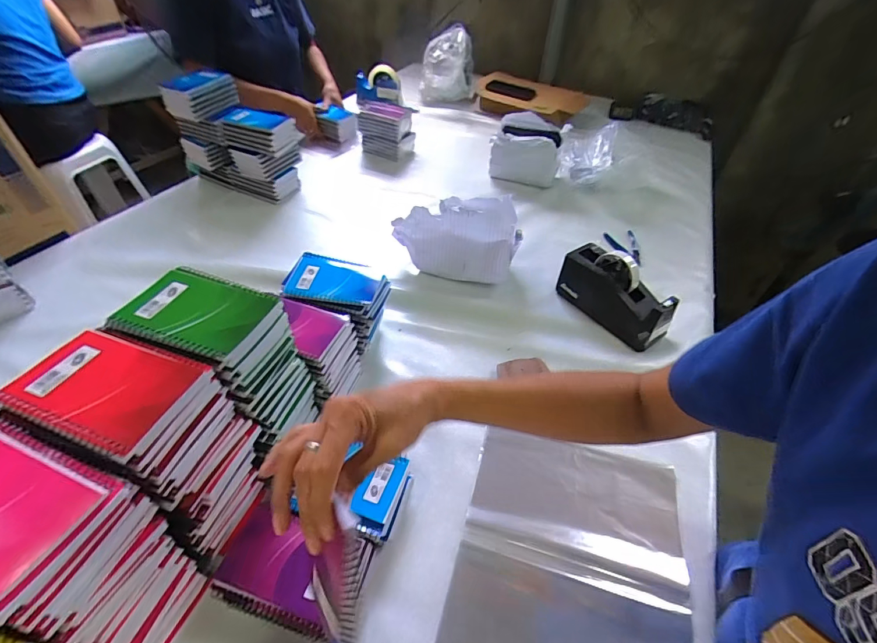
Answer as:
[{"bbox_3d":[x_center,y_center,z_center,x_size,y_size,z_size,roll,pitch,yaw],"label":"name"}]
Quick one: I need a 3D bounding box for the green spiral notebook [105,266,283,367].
[{"bbox_3d":[-0.230,-0.011,0.393,0.131,0.013,0.090,14,46,12],"label":"green spiral notebook"}]

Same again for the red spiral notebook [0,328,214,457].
[{"bbox_3d":[-0.267,0.050,0.328,0.129,0.009,0.088,15,46,12],"label":"red spiral notebook"}]

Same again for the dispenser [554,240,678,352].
[{"bbox_3d":[0.316,-0.052,0.727,0.075,0.109,0.197,-27,52,-27],"label":"dispenser"}]

